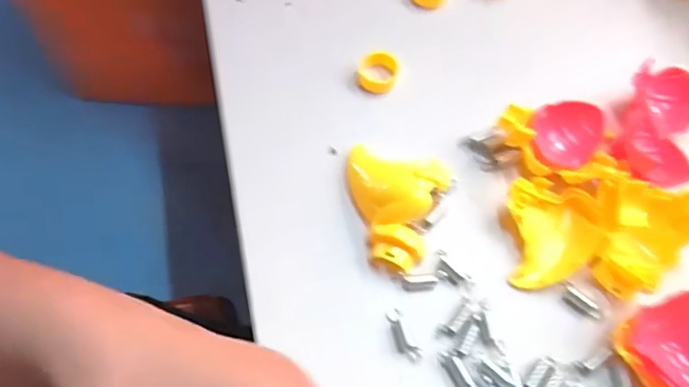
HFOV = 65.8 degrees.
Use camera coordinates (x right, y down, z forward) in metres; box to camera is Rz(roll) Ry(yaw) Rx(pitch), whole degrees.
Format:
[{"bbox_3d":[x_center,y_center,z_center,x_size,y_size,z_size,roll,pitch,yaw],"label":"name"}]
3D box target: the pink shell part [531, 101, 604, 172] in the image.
[{"bbox_3d":[0.128,-0.035,0.307,0.035,0.013,0.044,39,69,17],"label":"pink shell part"}]

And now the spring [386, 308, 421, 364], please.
[{"bbox_3d":[0.030,0.073,0.270,0.009,0.004,0.027,-23,66,-12],"label":"spring"}]

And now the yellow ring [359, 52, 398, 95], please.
[{"bbox_3d":[0.022,-0.077,0.343,0.025,0.013,0.025,1,63,-1],"label":"yellow ring"}]

